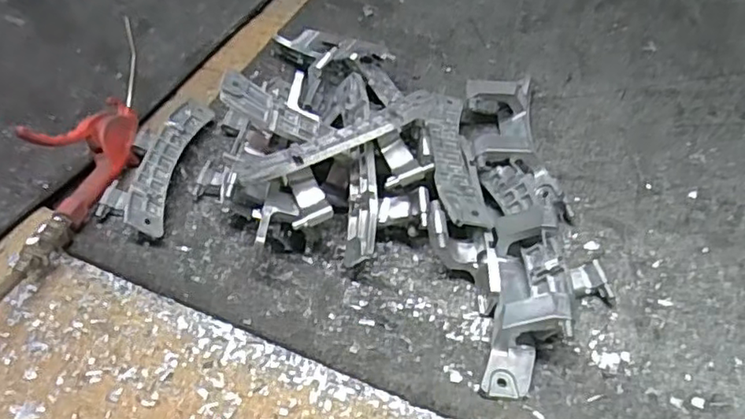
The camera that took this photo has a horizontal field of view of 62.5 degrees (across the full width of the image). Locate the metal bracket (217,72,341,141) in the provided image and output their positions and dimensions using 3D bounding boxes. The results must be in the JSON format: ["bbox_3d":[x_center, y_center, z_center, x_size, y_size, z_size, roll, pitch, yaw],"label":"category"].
[{"bbox_3d":[-0.070,-0.070,0.456,0.088,0.010,0.032,25,46,-20],"label":"metal bracket"}]

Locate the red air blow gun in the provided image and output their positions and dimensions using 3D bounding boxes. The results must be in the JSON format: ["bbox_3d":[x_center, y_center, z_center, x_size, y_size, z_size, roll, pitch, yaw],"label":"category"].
[{"bbox_3d":[-0.239,-0.058,0.520,0.038,0.082,0.250,6,50,11],"label":"red air blow gun"}]

